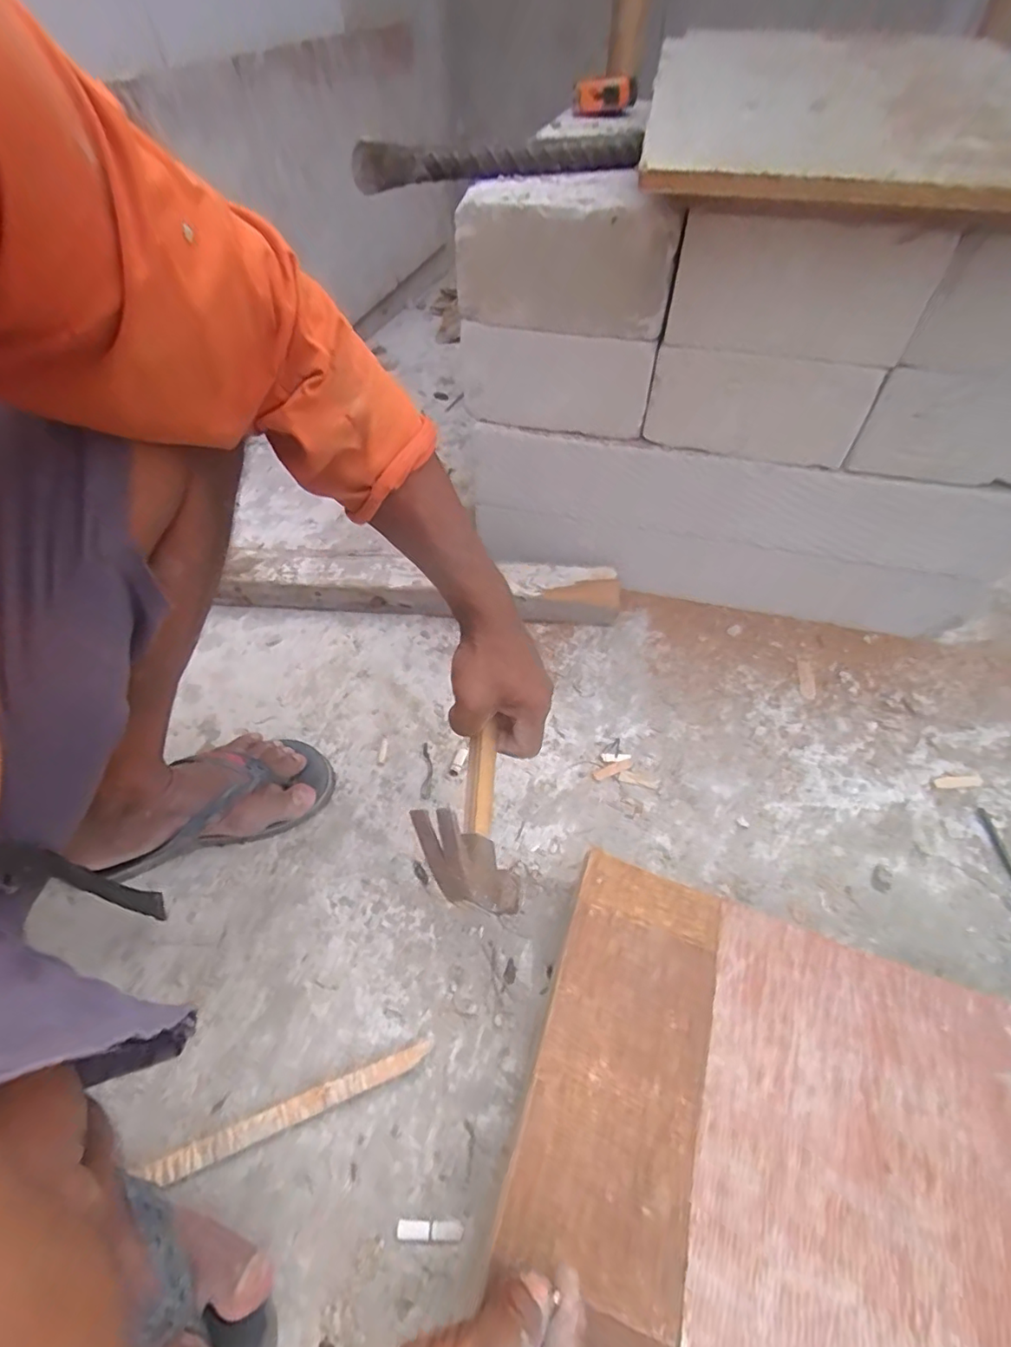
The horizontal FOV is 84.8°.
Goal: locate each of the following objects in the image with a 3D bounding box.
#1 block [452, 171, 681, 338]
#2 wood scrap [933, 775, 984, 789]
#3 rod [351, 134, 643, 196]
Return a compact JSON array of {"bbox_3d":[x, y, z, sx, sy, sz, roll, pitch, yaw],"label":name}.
[{"bbox_3d":[0.068,-0.398,0.524,0.193,0.097,0.125,16,53,14],"label":"block"},{"bbox_3d":[0.455,0.108,0.555,0.049,0.004,0.014,-3,51,-2],"label":"wood scrap"},{"bbox_3d":[-0.004,-0.468,0.502,0.259,0.029,0.032,-15,52,-11],"label":"rod"}]

